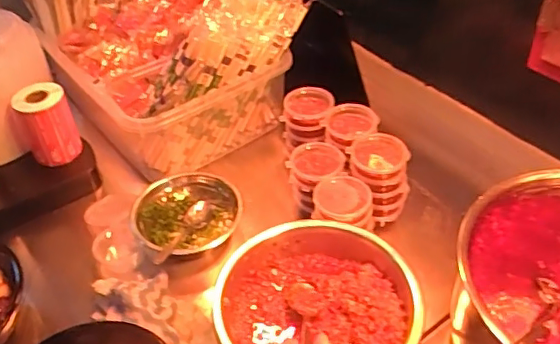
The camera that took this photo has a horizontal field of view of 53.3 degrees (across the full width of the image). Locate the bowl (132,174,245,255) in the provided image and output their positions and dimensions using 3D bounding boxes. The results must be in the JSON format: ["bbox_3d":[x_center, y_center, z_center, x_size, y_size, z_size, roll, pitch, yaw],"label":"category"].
[{"bbox_3d":[-0.112,0.053,0.689,0.128,0.048,0.121,-3,43,3],"label":"bowl"}]

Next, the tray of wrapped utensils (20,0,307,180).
[{"bbox_3d":[-0.185,-0.217,0.837,0.291,0.227,0.390,-32,49,-25],"label":"tray of wrapped utensils"}]

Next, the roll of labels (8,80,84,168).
[{"bbox_3d":[-0.310,-0.061,0.747,0.067,0.100,0.059,-22,46,-17],"label":"roll of labels"}]

